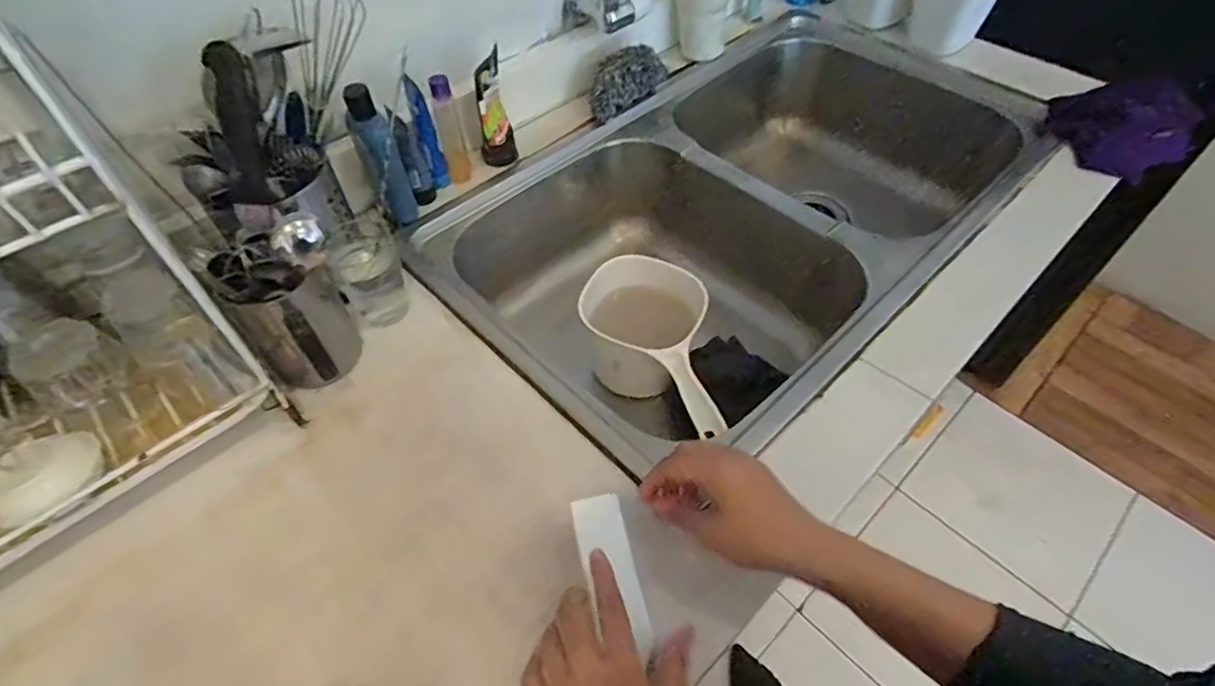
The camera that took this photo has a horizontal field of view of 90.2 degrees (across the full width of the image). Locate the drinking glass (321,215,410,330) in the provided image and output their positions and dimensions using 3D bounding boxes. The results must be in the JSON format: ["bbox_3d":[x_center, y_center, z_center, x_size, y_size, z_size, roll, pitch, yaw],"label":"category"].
[{"bbox_3d":[-0.240,-0.075,0.607,0.073,0.088,0.069,25,58,18],"label":"drinking glass"}]

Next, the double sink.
[{"bbox_3d":[0.167,-0.158,0.841,0.478,0.224,0.793,36,61,25],"label":"double sink"}]

